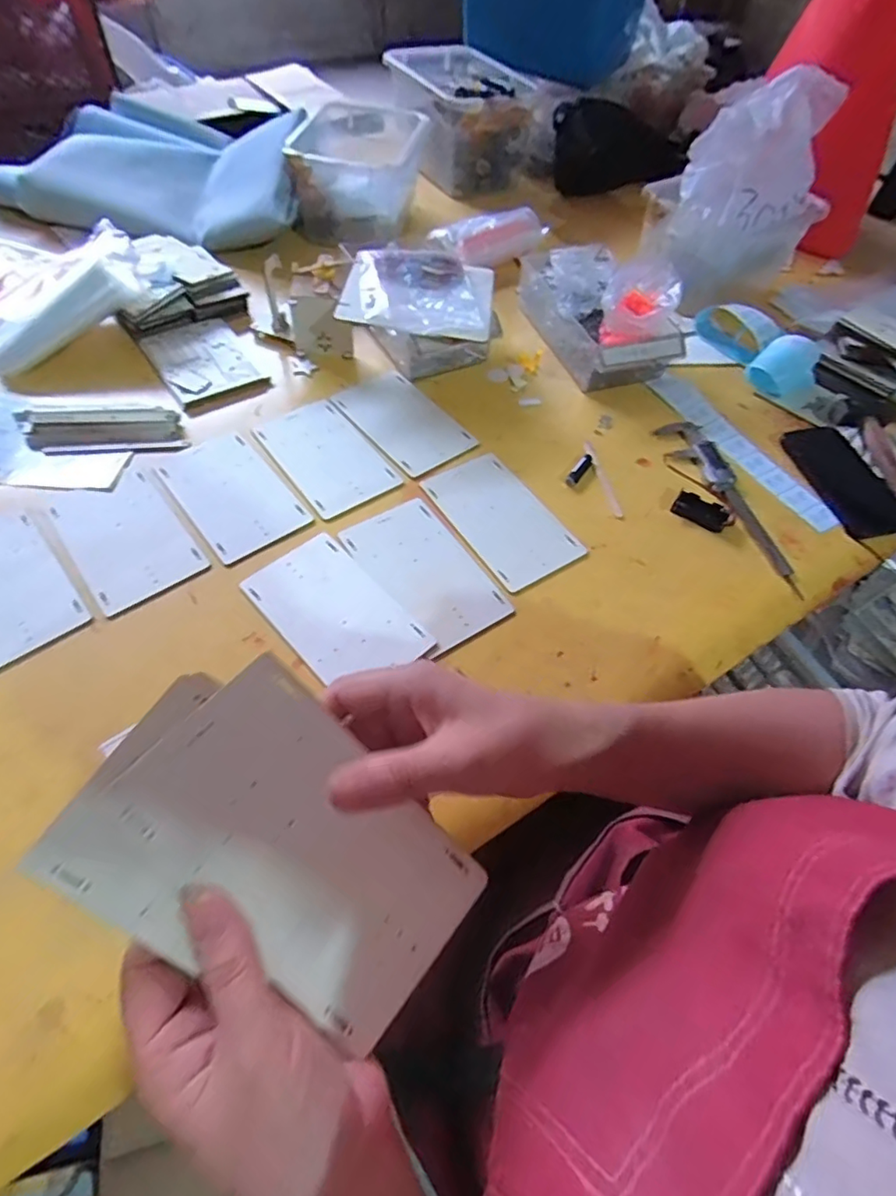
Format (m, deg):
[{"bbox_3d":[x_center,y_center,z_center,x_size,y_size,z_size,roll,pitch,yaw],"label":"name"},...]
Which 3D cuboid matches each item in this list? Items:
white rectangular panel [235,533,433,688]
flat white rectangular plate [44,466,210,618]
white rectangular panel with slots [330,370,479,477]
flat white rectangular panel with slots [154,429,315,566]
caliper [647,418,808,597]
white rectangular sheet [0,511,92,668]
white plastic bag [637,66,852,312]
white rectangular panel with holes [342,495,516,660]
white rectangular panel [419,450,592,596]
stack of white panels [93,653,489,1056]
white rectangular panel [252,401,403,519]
[{"bbox_3d":[-0.103,0.013,0.515,0.099,0.005,0.161,-36,65,-25],"label":"white rectangular panel"},{"bbox_3d":[-0.316,-0.064,0.553,0.098,0.004,0.170,-32,64,-23],"label":"flat white rectangular plate"},{"bbox_3d":[-0.053,-0.214,0.679,0.102,0.009,0.171,-34,64,-24],"label":"white rectangular panel with slots"},{"bbox_3d":[-0.231,-0.115,0.596,0.100,0.004,0.178,-33,64,-23],"label":"flat white rectangular panel with slots"},{"bbox_3d":[0.318,-0.116,0.633,0.062,0.012,0.261,-11,57,-11],"label":"caliper"},{"bbox_3d":[-0.407,-0.011,0.512,0.099,0.004,0.163,-35,65,-24],"label":"white rectangular sheet"},{"bbox_3d":[0.404,-0.560,0.790,0.187,0.238,0.190,39,62,20],"label":"white plastic bag"},{"bbox_3d":[-0.022,-0.029,0.549,0.096,0.004,0.172,-28,62,-21],"label":"white rectangular panel with holes"},{"bbox_3d":[0.057,-0.086,0.592,0.100,0.007,0.168,-28,62,-21],"label":"white rectangular panel"},{"bbox_3d":[-0.066,0.119,0.275,0.168,0.006,0.096,47,63,-4],"label":"stack of white panels"},{"bbox_3d":[-0.136,-0.160,0.634,0.103,0.004,0.168,-31,63,-23],"label":"white rectangular panel"}]

